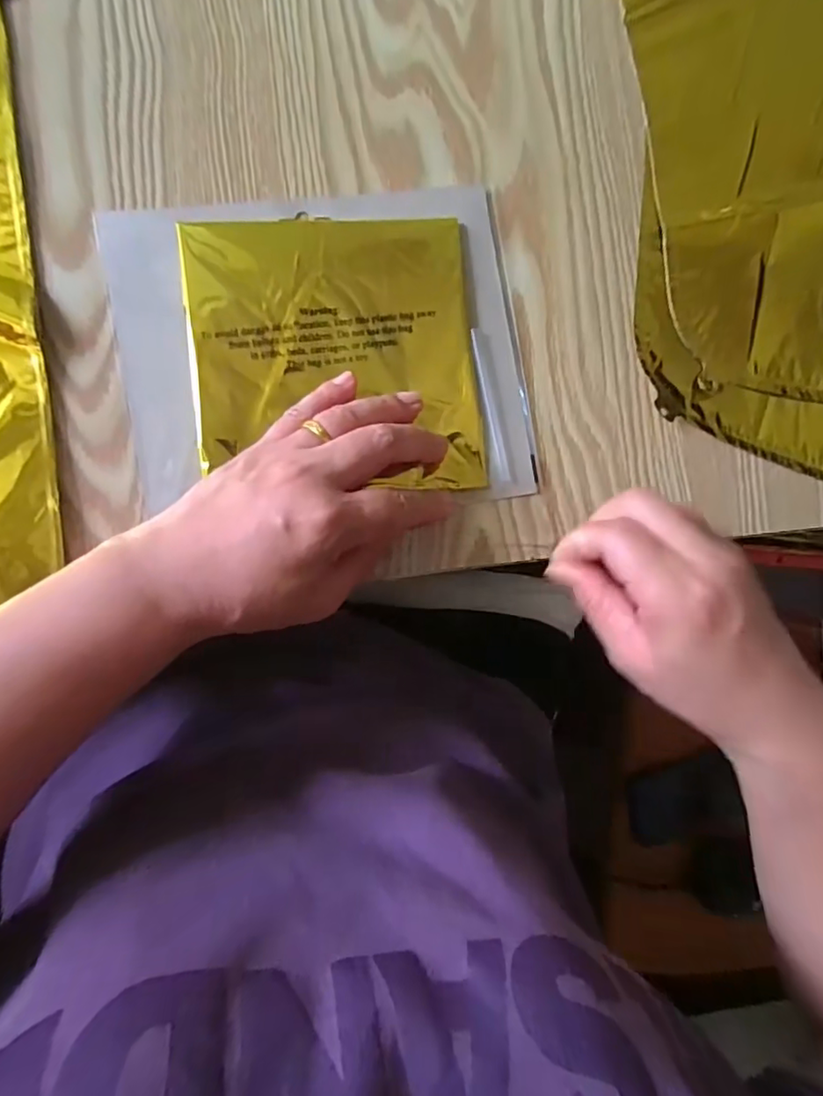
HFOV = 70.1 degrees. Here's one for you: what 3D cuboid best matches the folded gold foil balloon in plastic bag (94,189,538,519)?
[{"bbox_3d":[-0.041,-0.096,0.292,0.195,0.008,0.157,-9,89,-10],"label":"folded gold foil balloon in plastic bag"}]

